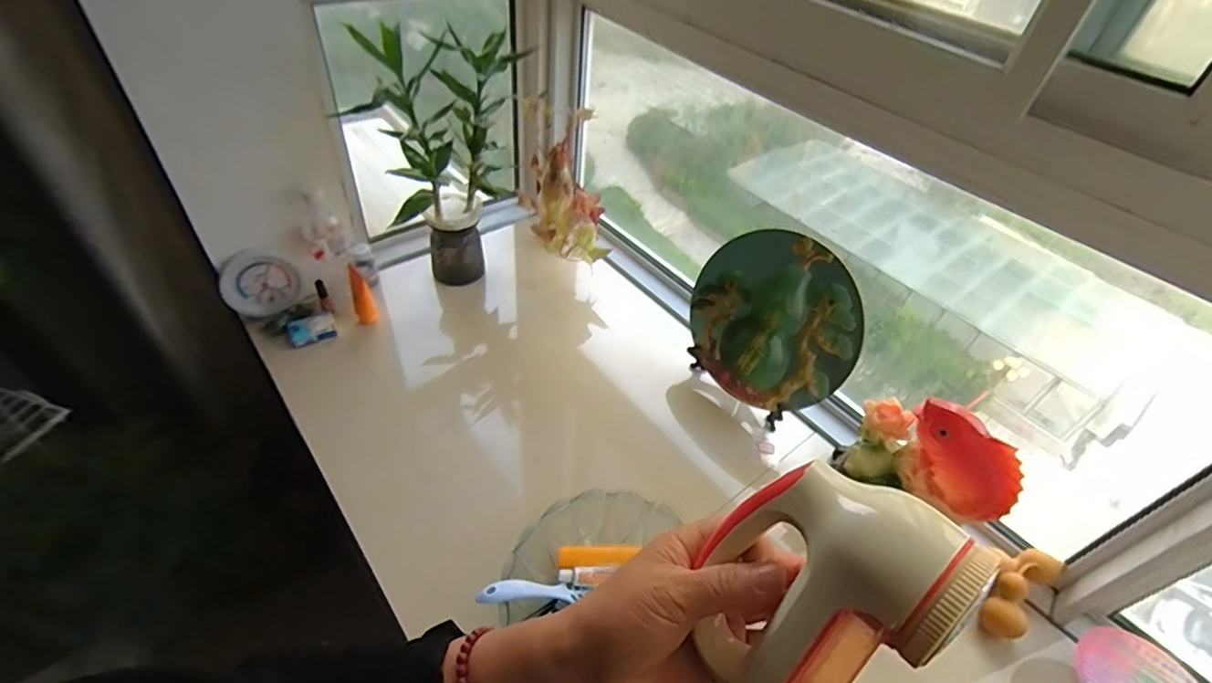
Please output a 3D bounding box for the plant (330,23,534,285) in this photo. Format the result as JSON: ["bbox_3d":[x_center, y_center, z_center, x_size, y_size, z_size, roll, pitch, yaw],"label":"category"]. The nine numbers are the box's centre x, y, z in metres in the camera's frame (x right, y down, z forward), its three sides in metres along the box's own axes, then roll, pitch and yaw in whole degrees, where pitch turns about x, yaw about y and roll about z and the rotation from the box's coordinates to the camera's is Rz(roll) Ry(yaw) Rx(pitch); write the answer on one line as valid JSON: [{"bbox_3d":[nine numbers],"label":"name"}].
[{"bbox_3d":[-0.282,-0.316,1.014,0.199,0.451,0.245,10,45,2],"label":"plant"}]

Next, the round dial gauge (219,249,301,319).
[{"bbox_3d":[-0.608,-0.099,0.982,0.119,0.119,0.032,-15,49,-21],"label":"round dial gauge"}]

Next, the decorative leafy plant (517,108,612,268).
[{"bbox_3d":[-0.088,-0.306,1.106,0.155,0.220,0.243,-5,46,-12],"label":"decorative leafy plant"}]

